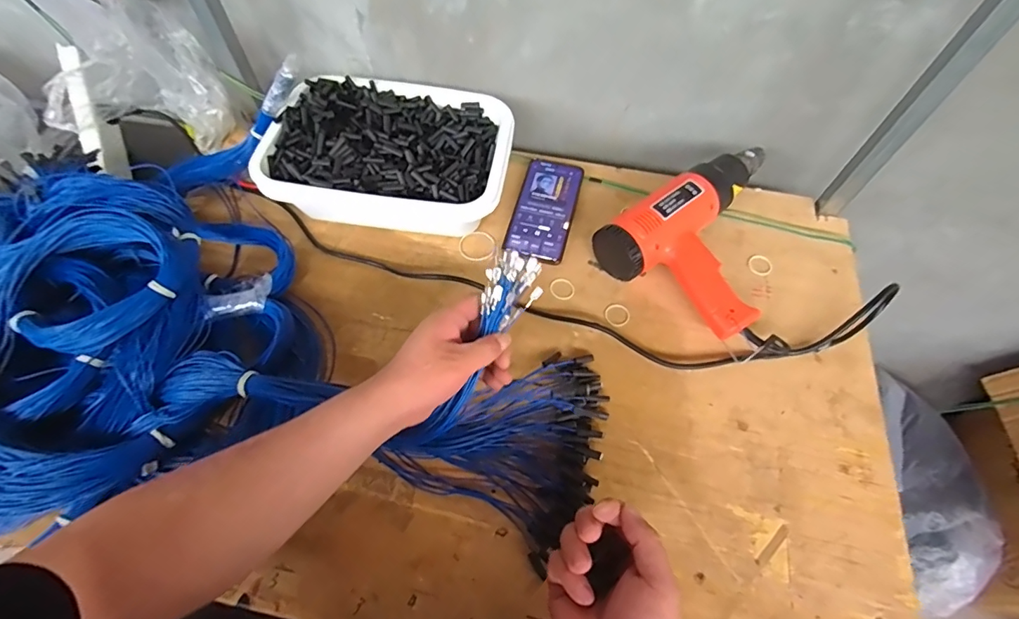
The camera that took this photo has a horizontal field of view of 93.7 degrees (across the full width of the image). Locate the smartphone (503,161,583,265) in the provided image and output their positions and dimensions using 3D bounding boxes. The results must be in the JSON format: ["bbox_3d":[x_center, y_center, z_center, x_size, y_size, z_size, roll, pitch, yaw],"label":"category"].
[{"bbox_3d":[0.048,-0.132,0.627,0.074,0.017,0.162,15,59,7],"label":"smartphone"}]

